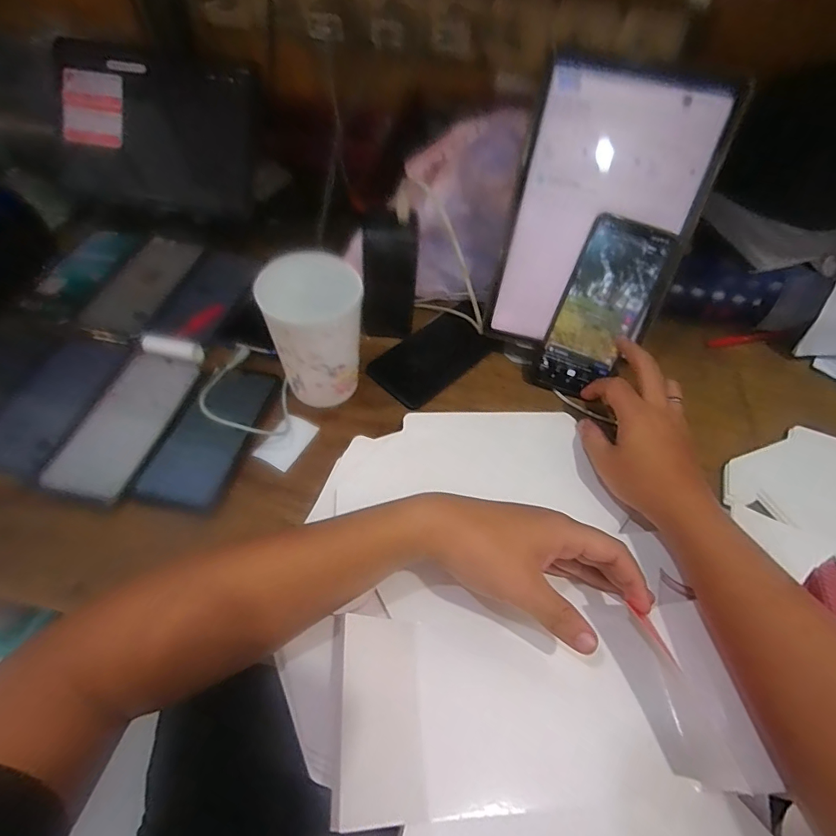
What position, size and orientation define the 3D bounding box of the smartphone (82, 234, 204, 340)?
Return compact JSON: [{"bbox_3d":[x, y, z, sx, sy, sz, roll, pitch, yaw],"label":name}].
[{"bbox_3d":[-0.319,-0.168,0.557,0.085,0.015,0.176,13,54,4],"label":"smartphone"}]

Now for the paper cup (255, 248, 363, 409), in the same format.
[{"bbox_3d":[-0.094,-0.077,0.434,0.078,0.128,0.075,2,54,-3],"label":"paper cup"}]

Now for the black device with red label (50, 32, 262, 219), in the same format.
[{"bbox_3d":[-0.322,-0.360,0.589,0.214,0.169,0.036,-1,22,-24],"label":"black device with red label"}]

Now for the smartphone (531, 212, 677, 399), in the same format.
[{"bbox_3d":[0.181,-0.103,0.466,0.077,0.172,0.009,18,24,1],"label":"smartphone"}]

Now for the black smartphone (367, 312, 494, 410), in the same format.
[{"bbox_3d":[0.016,-0.067,0.518,0.073,0.012,0.136,40,60,22],"label":"black smartphone"}]

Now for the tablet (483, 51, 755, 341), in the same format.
[{"bbox_3d":[0.168,-0.179,0.436,0.157,0.238,0.011,15,30,5],"label":"tablet"}]

